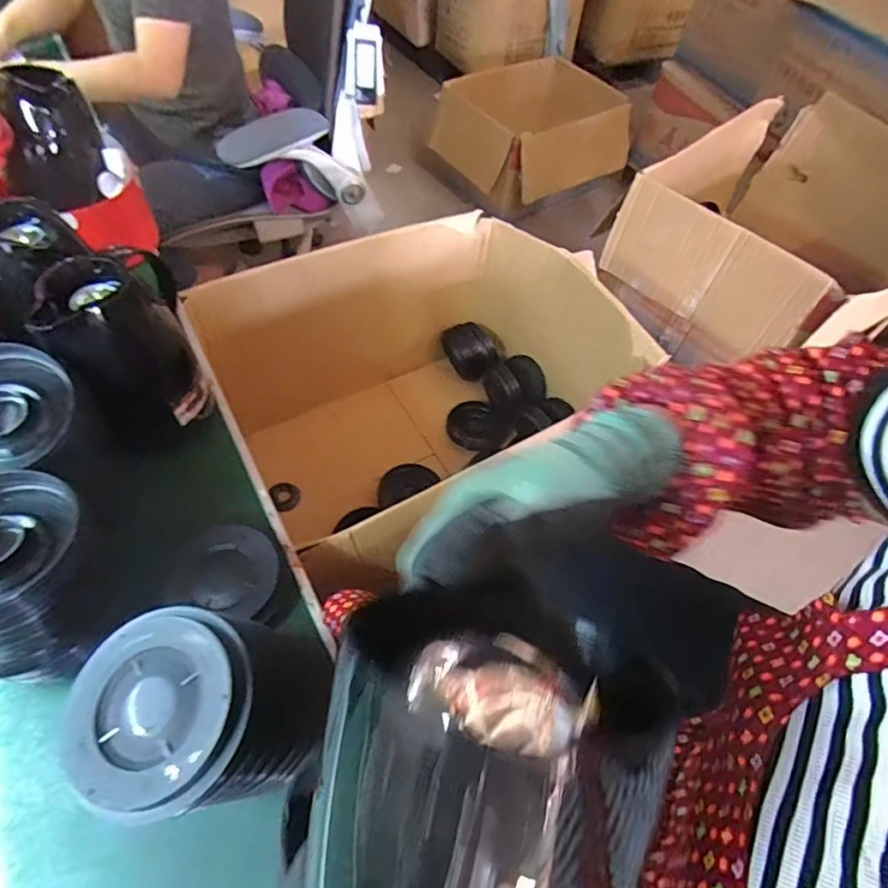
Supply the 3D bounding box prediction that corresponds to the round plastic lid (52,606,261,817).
[{"bbox_3d":[-0.181,0.164,0.342,0.116,0.022,0.111,2,55,-3],"label":"round plastic lid"}]

